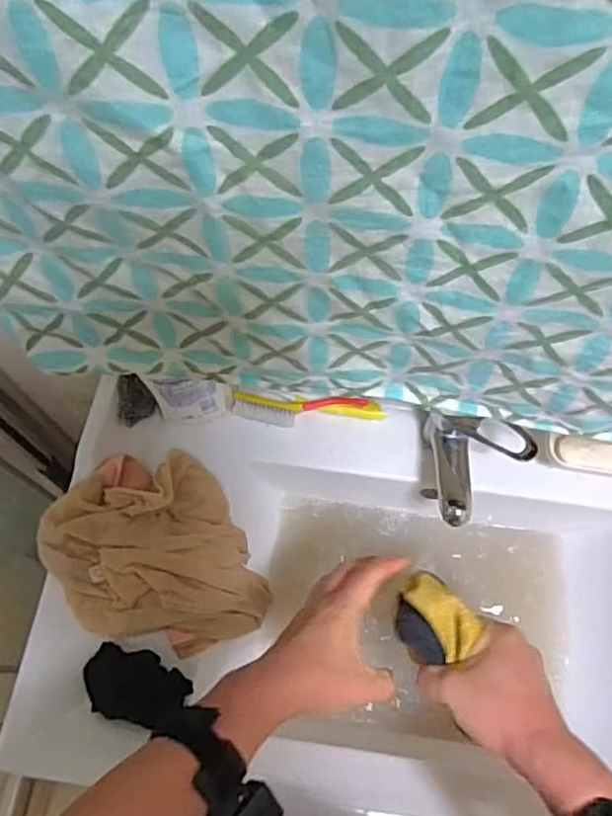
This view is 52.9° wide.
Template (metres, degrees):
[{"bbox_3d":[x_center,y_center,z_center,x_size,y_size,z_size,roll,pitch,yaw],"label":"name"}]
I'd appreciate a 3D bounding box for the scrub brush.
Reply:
[{"bbox_3d":[0.003,0.004,0.745,0.179,0.033,0.034,-1,66,0],"label":"scrub brush"}]

